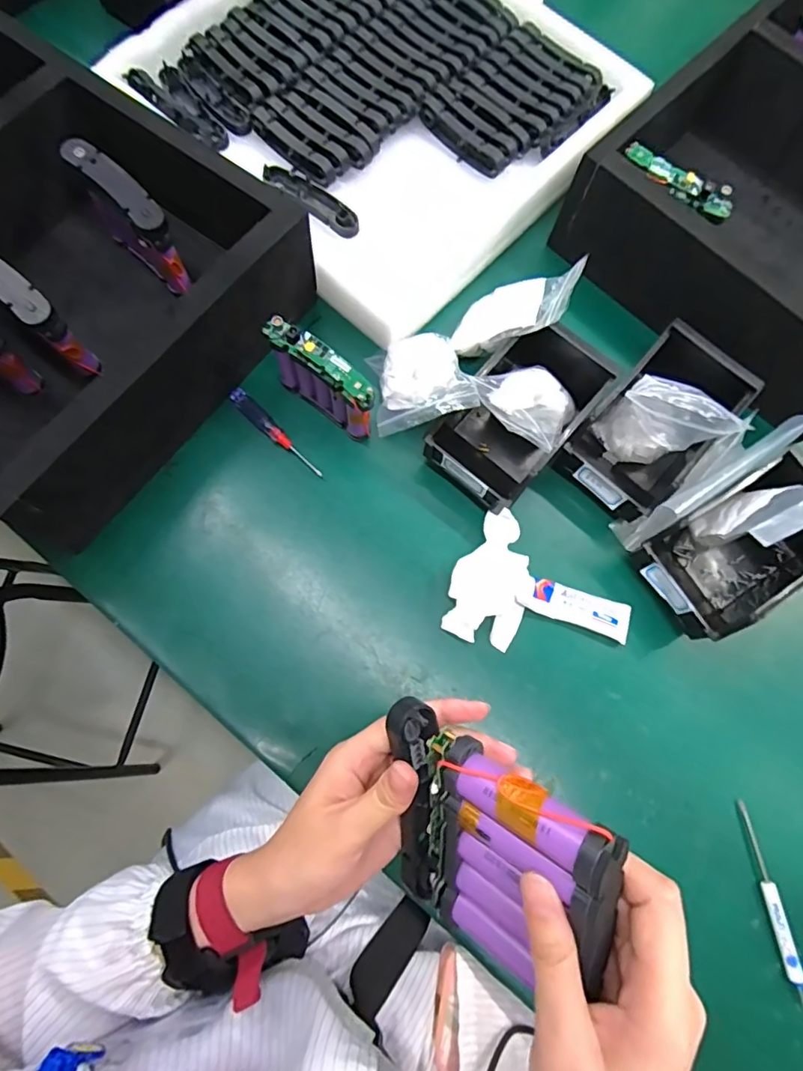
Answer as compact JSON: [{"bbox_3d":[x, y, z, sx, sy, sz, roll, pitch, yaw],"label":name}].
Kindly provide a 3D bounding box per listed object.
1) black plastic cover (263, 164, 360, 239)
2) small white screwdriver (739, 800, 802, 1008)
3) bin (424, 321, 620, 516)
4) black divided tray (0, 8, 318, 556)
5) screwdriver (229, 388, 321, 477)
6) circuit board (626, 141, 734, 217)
[{"bbox_3d":[-0.095,-0.368,0.569,0.117,0.018,0.036,35,77,7],"label":"black plastic cover"},{"bbox_3d":[0.313,0.308,0.437,0.013,0.012,0.150,-8,76,-4],"label":"small white screwdriver"},{"bbox_3d":[0.115,-0.118,0.512,0.106,0.083,0.182,40,77,8],"label":"bin"},{"bbox_3d":[-0.407,-0.300,0.488,0.576,0.143,0.349,35,77,7],"label":"black divided tray"},{"bbox_3d":[-0.127,-0.103,0.523,0.017,0.019,0.122,-43,81,-12],"label":"screwdriver"},{"bbox_3d":[0.275,-0.350,0.519,0.117,0.020,0.026,33,76,6],"label":"circuit board"}]

